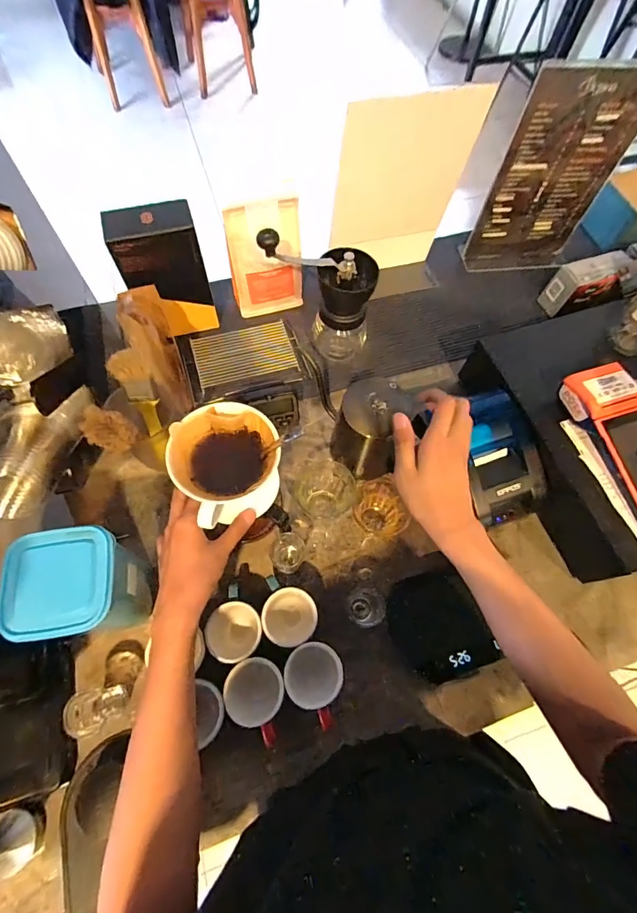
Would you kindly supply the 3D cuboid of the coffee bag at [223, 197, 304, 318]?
[{"bbox_3d":[-0.085,-0.320,0.662,0.117,0.171,0.052,-18,67,-11],"label":"coffee bag"}]

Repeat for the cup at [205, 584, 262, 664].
[{"bbox_3d":[-0.097,0.207,0.488,0.065,0.050,0.075,28,67,10],"label":"cup"}]

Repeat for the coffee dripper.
[{"bbox_3d":[-0.104,0.012,0.450,0.108,0.096,0.103,-39,72,-19],"label":"coffee dripper"}]

